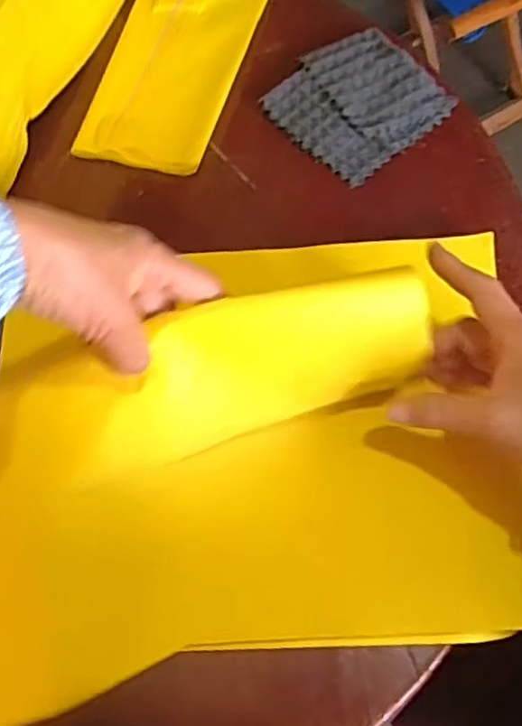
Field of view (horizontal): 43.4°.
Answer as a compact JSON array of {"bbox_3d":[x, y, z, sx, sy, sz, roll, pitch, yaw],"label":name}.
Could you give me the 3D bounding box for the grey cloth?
[{"bbox_3d":[0.080,-0.220,0.549,0.120,0.016,0.117,-40,72,-14],"label":"grey cloth"}]

